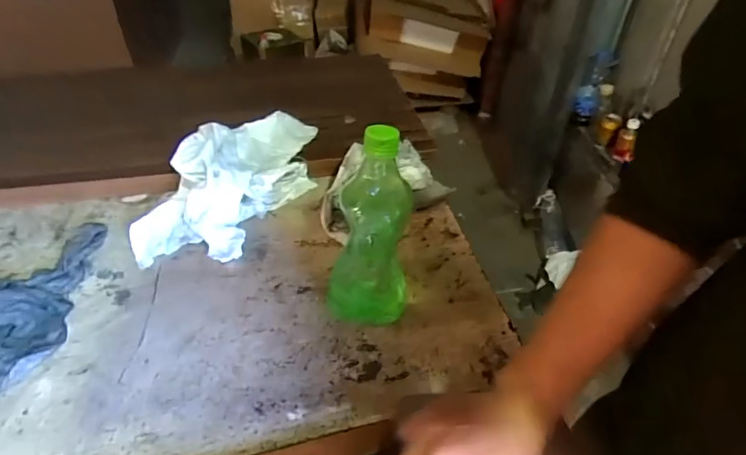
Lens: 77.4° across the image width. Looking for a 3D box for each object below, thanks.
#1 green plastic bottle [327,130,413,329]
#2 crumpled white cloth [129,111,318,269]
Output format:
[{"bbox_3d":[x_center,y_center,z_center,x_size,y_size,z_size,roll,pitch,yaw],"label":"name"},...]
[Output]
[{"bbox_3d":[-0.002,0.004,0.440,0.072,0.197,0.072,6,40,5],"label":"green plastic bottle"},{"bbox_3d":[-0.174,-0.072,0.600,0.137,0.079,0.279,18,42,18],"label":"crumpled white cloth"}]

